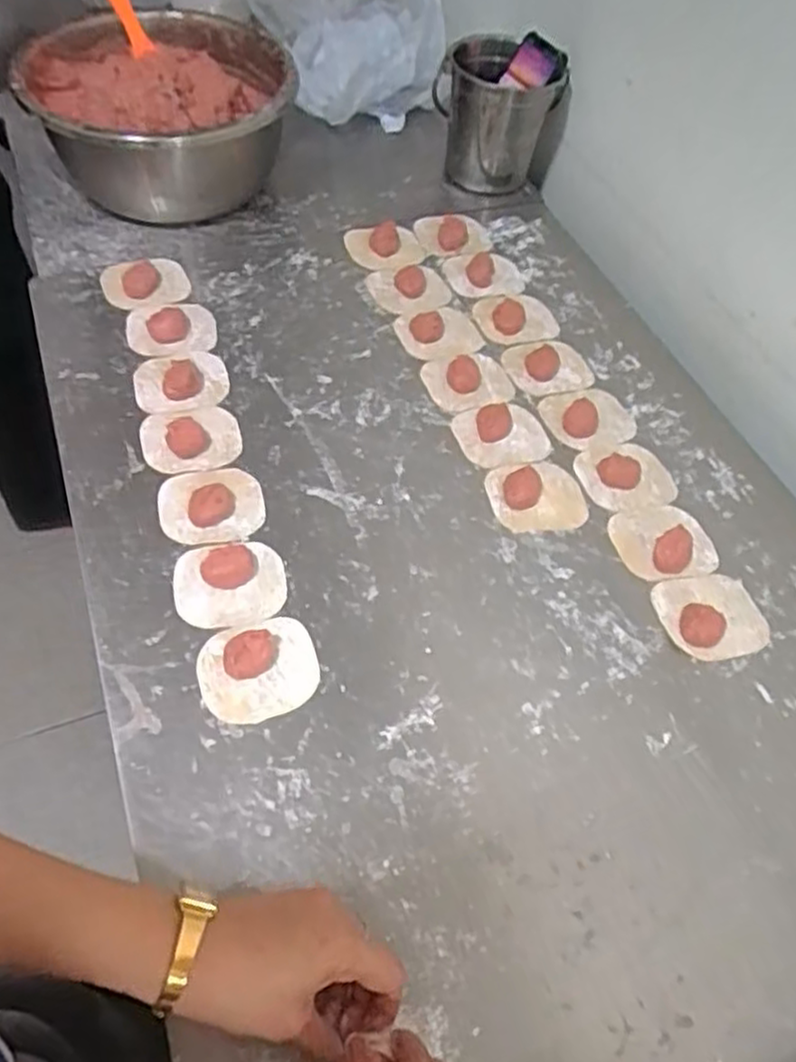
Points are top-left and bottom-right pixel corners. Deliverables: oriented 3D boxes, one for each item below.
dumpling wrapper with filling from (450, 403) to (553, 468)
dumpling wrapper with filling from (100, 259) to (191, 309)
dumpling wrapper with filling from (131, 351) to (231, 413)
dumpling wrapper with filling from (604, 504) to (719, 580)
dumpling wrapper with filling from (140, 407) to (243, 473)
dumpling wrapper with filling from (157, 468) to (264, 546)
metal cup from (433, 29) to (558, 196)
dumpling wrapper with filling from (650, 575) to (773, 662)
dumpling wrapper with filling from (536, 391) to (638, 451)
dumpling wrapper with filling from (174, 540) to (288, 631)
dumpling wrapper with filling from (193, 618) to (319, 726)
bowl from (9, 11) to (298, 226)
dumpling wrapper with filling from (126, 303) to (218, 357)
[{"bbox_3d":[0.098,-0.093,0.676,0.085,0.014,0.071,-10,58,-12],"label":"dumpling wrapper with filling"},{"bbox_3d":[-0.261,-0.255,0.750,0.087,0.017,0.069,-7,58,-10],"label":"dumpling wrapper with filling"},{"bbox_3d":[-0.203,-0.143,0.677,0.084,0.021,0.072,-11,58,-12],"label":"dumpling wrapper with filling"},{"bbox_3d":[0.228,0.006,0.619,0.083,0.016,0.071,-10,58,-11],"label":"dumpling wrapper with filling"},{"bbox_3d":[-0.183,-0.083,0.643,0.084,0.013,0.071,-10,58,-12],"label":"dumpling wrapper with filling"},{"bbox_3d":[-0.155,-0.025,0.599,0.082,0.018,0.071,-11,58,-12],"label":"dumpling wrapper with filling"},{"bbox_3d":[0.108,-0.490,0.868,0.111,0.139,0.111,2,56,-4],"label":"metal cup"},{"bbox_3d":[0.253,0.065,0.579,0.084,0.017,0.070,-8,58,-10],"label":"dumpling wrapper with filling"},{"bbox_3d":[0.186,-0.110,0.698,0.087,0.013,0.074,-11,58,-12],"label":"dumpling wrapper with filling"},{"bbox_3d":[-0.130,0.036,0.559,0.082,0.023,0.071,-9,58,-11],"label":"dumpling wrapper with filling"},{"bbox_3d":[-0.100,0.094,0.519,0.083,0.029,0.073,-13,59,-14],"label":"dumpling wrapper with filling"},{"bbox_3d":[-0.261,-0.450,0.816,0.277,0.143,0.262,2,56,-4],"label":"bowl"},{"bbox_3d":[-0.225,-0.203,0.721,0.085,0.018,0.074,-11,58,-12],"label":"dumpling wrapper with filling"}]

